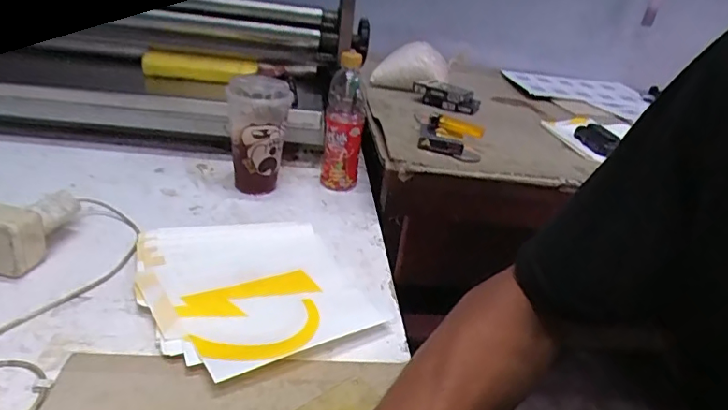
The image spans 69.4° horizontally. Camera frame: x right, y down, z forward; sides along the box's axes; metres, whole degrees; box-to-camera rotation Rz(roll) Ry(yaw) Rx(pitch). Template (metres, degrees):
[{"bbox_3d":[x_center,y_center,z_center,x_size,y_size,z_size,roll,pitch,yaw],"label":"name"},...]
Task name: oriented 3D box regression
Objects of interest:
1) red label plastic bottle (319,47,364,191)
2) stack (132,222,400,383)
[{"bbox_3d":[-0.028,-0.115,0.749,0.053,0.200,0.059,4,25,-7],"label":"red label plastic bottle"},{"bbox_3d":[-0.109,0.077,0.528,0.204,0.024,0.242,-7,27,-32],"label":"stack"}]

